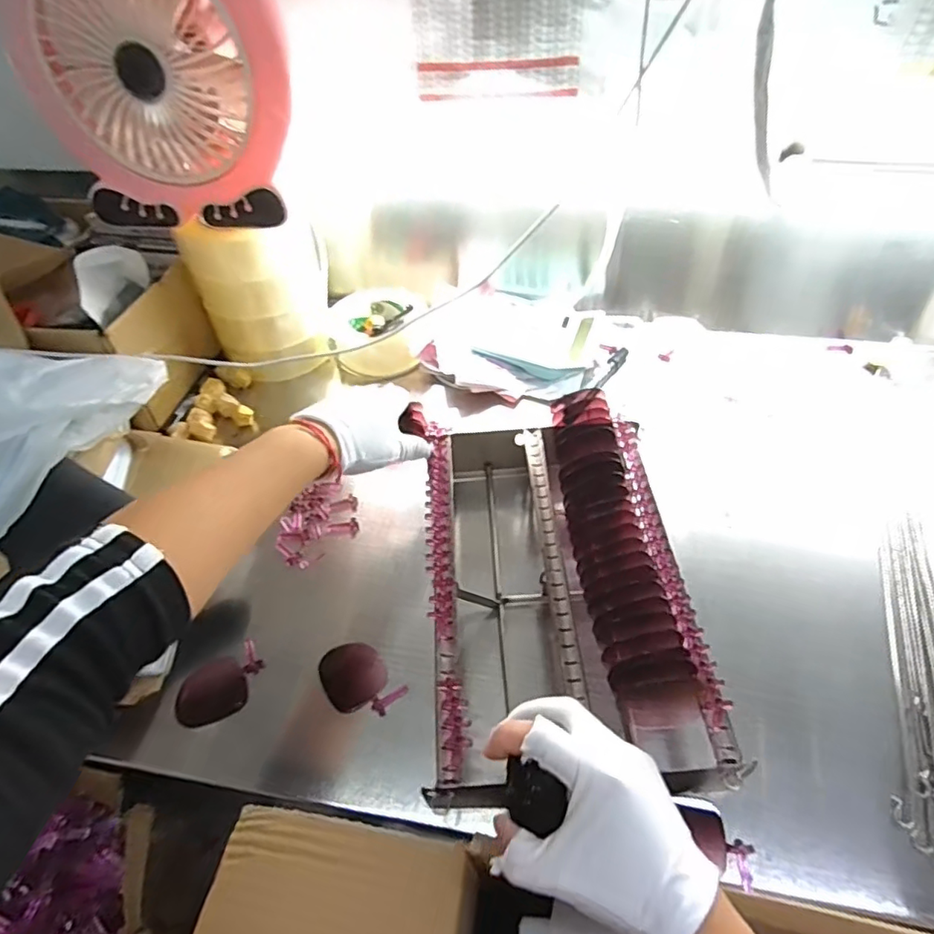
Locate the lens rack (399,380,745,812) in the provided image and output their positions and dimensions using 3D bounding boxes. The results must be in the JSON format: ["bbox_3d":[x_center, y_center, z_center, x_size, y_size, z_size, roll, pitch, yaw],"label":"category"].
[{"bbox_3d":[0.060,0.078,0.465,0.190,0.105,0.324,-4,48,-1],"label":"lens rack"}]

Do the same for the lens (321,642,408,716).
[{"bbox_3d":[-0.086,0.168,0.454,0.049,0.014,0.066,-35,56,-26],"label":"lens"}]

